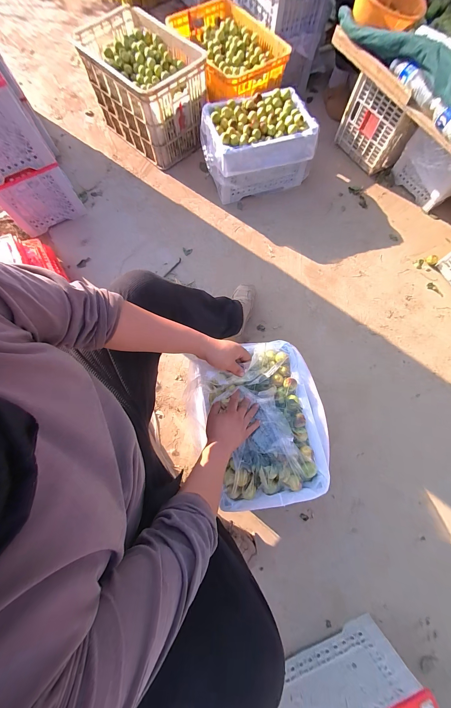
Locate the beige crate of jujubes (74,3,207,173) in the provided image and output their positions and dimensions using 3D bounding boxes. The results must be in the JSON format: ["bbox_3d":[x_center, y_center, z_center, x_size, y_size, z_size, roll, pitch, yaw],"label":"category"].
[{"bbox_3d":[-0.344,-1.203,1.124,0.508,0.297,0.345,41,77,10],"label":"beige crate of jujubes"}]

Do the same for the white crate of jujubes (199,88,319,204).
[{"bbox_3d":[0.132,-0.909,1.087,0.443,0.254,0.266,-18,75,-3],"label":"white crate of jujubes"}]

